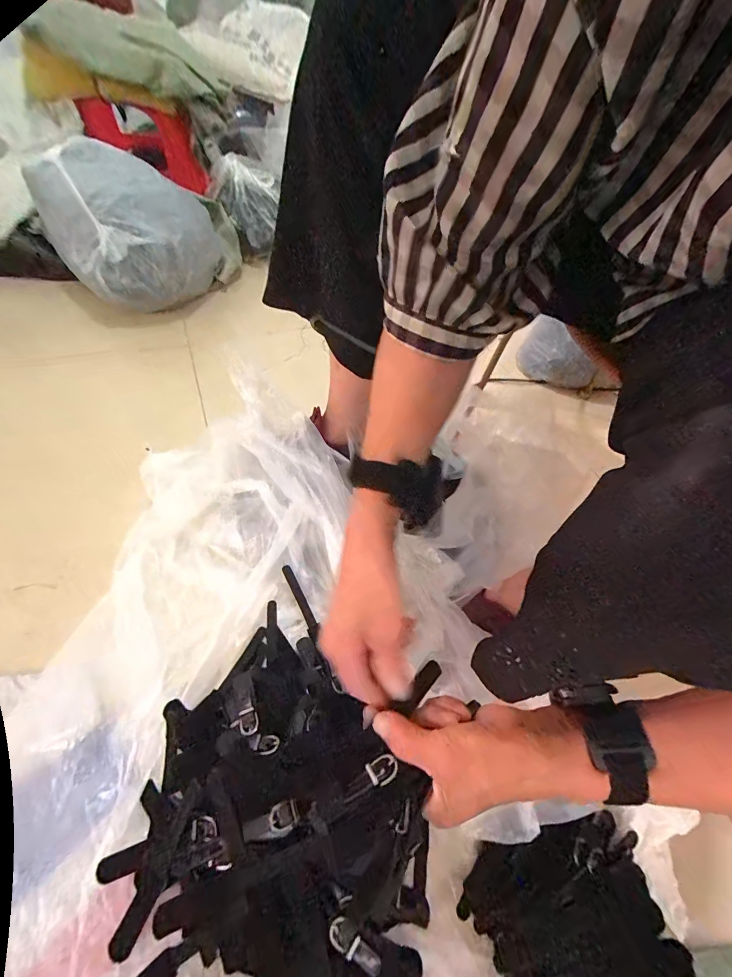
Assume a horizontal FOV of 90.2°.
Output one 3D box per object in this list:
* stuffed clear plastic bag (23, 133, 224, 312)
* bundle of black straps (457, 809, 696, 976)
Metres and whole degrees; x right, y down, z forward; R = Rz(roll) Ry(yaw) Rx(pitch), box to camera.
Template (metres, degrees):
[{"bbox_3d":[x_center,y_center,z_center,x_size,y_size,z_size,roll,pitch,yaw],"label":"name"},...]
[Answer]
[{"bbox_3d":[-0.381,-0.465,0.655,0.181,0.205,0.278,7,56,1],"label":"stuffed clear plastic bag"},{"bbox_3d":[0.170,0.371,0.291,0.157,0.027,0.151,-3,56,-6],"label":"bundle of black straps"}]

